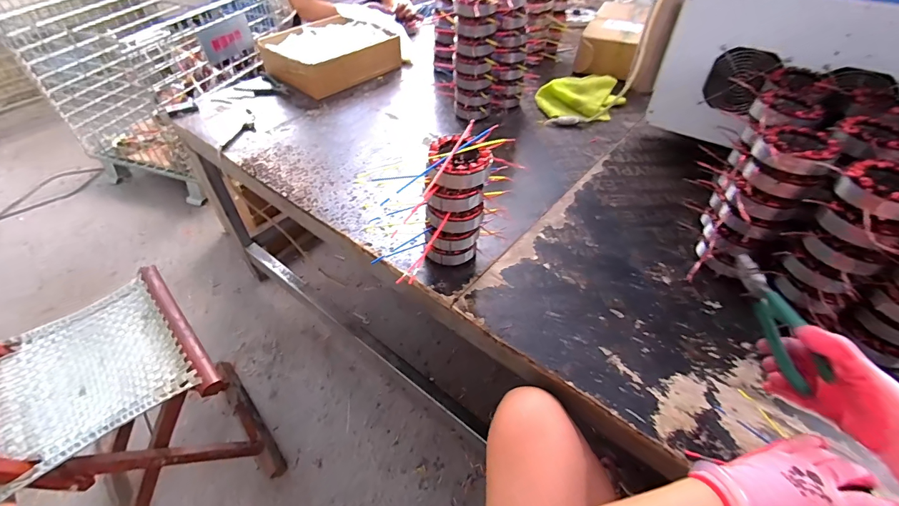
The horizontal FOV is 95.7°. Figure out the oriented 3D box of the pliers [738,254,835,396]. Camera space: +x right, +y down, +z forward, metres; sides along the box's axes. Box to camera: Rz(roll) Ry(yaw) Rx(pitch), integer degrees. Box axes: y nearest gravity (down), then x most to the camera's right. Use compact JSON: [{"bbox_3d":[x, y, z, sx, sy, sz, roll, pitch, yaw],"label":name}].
[{"bbox_3d":[0.345,0.064,0.430,0.014,0.051,0.144,-4,59,-4],"label":"pliers"}]

